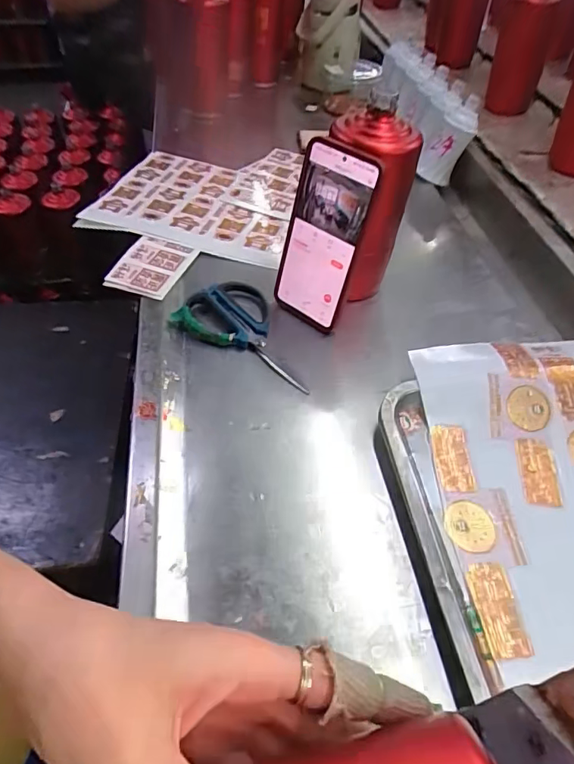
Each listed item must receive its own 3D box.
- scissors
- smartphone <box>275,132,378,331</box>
[{"bbox_3d":[-0.033,-0.054,0.495,0.161,0.008,0.088,31,55,23],"label":"scissors"},{"bbox_3d":[0.032,-0.135,0.476,0.083,0.166,0.009,34,38,27],"label":"smartphone"}]

